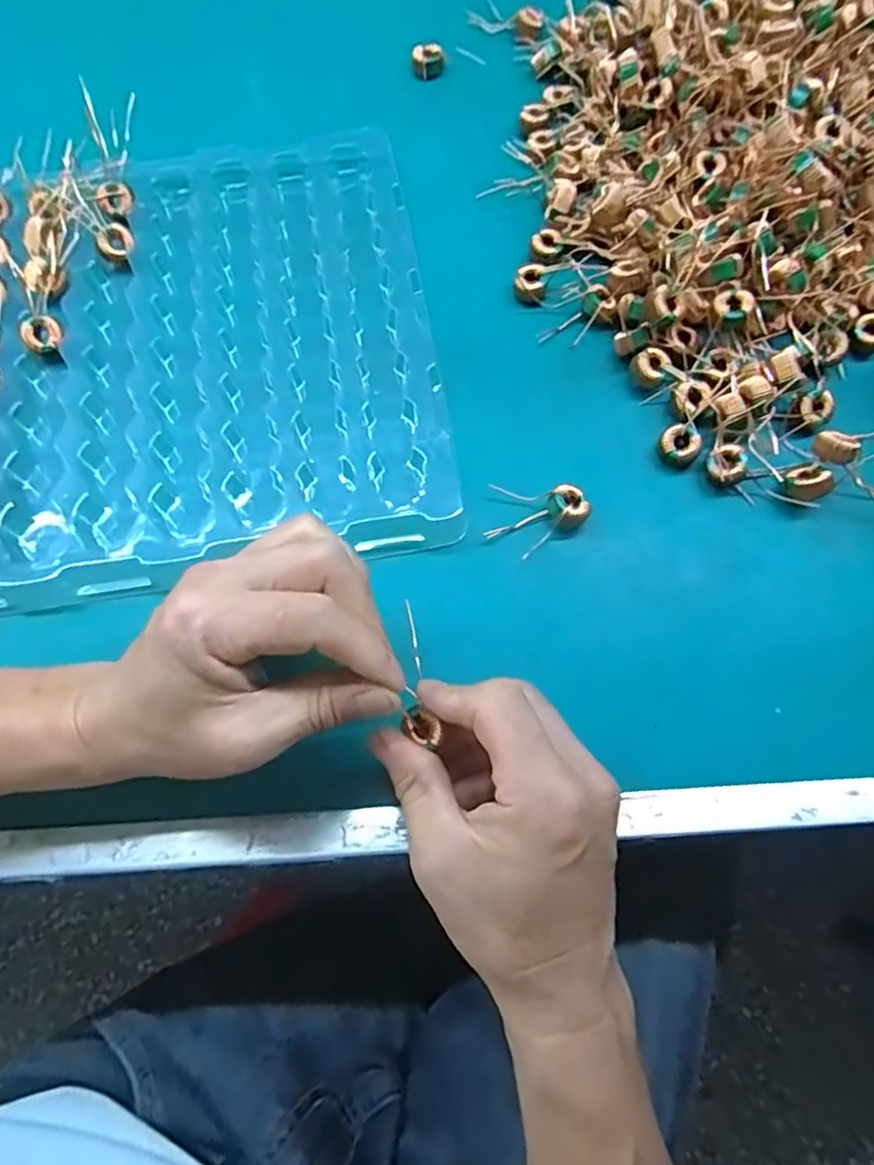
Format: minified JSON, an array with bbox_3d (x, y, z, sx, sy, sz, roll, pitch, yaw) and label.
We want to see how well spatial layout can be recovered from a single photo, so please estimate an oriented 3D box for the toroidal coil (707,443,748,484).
[{"bbox_3d":[0.156,-0.063,0.339,0.017,0.015,0.018,1,72,-2],"label":"toroidal coil"}]

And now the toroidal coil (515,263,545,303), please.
[{"bbox_3d":[0.057,-0.183,0.384,0.017,0.012,0.019,10,72,1],"label":"toroidal coil"}]

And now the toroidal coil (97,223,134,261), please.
[{"bbox_3d":[-0.196,-0.209,0.387,0.019,0.011,0.021,26,81,-20],"label":"toroidal coil"}]

